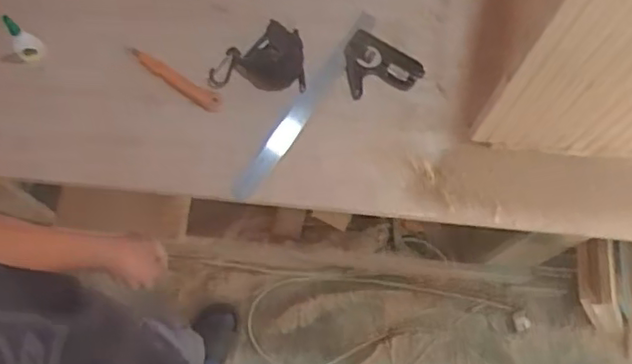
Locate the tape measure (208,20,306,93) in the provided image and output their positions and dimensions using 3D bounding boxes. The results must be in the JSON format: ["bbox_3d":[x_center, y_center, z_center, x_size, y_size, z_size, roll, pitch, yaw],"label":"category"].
[{"bbox_3d":[-0.076,-0.169,0.839,0.126,0.044,0.089,3,74,0],"label":"tape measure"}]

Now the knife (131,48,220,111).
[{"bbox_3d":[-0.187,-0.137,0.849,0.146,0.007,0.024,34,76,9],"label":"knife"}]

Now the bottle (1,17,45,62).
[{"bbox_3d":[-0.378,-0.184,0.824,0.033,0.088,0.034,-39,78,-11],"label":"bottle"}]

